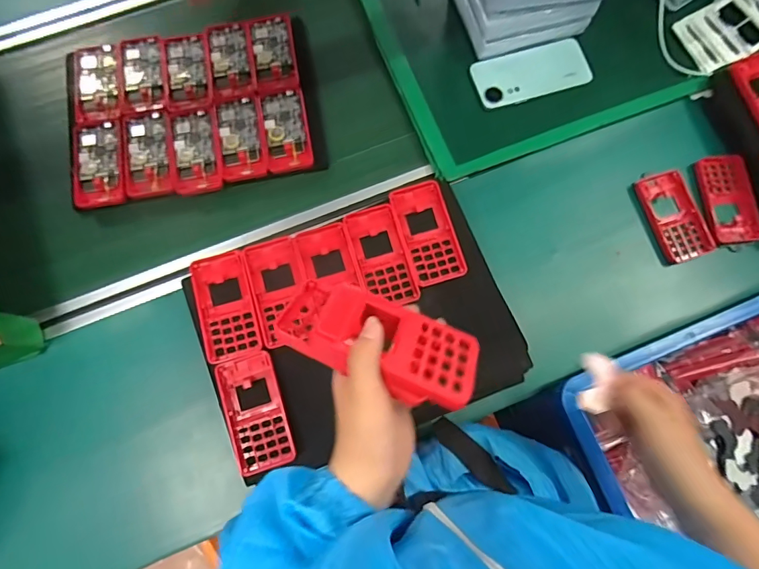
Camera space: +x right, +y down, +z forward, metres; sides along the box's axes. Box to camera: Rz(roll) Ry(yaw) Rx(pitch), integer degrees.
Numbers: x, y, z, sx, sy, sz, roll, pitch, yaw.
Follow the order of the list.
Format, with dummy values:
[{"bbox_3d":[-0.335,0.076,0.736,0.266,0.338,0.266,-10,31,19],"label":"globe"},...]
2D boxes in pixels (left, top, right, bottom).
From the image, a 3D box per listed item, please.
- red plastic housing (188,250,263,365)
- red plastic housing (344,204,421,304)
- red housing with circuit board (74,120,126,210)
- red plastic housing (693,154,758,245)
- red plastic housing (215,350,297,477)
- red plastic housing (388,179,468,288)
[{"bbox_3d":[-0.178,0.024,0.519,0.064,0.008,0.124,-16,79,-5],"label":"red plastic housing"},{"bbox_3d":[0.002,-0.035,0.537,0.060,0.016,0.125,-17,79,-5],"label":"red plastic housing"},{"bbox_3d":[-0.380,-0.166,0.606,0.065,0.007,0.123,-8,78,-3],"label":"red housing with circuit board"},{"bbox_3d":[0.478,-0.118,0.612,0.063,0.018,0.124,-10,78,-3],"label":"red plastic housing"},{"bbox_3d":[-0.137,0.141,0.496,0.063,0.010,0.124,-18,79,-5],"label":"red plastic housing"},{"bbox_3d":[0.058,-0.062,0.540,0.063,0.016,0.123,-17,79,-5],"label":"red plastic housing"}]

